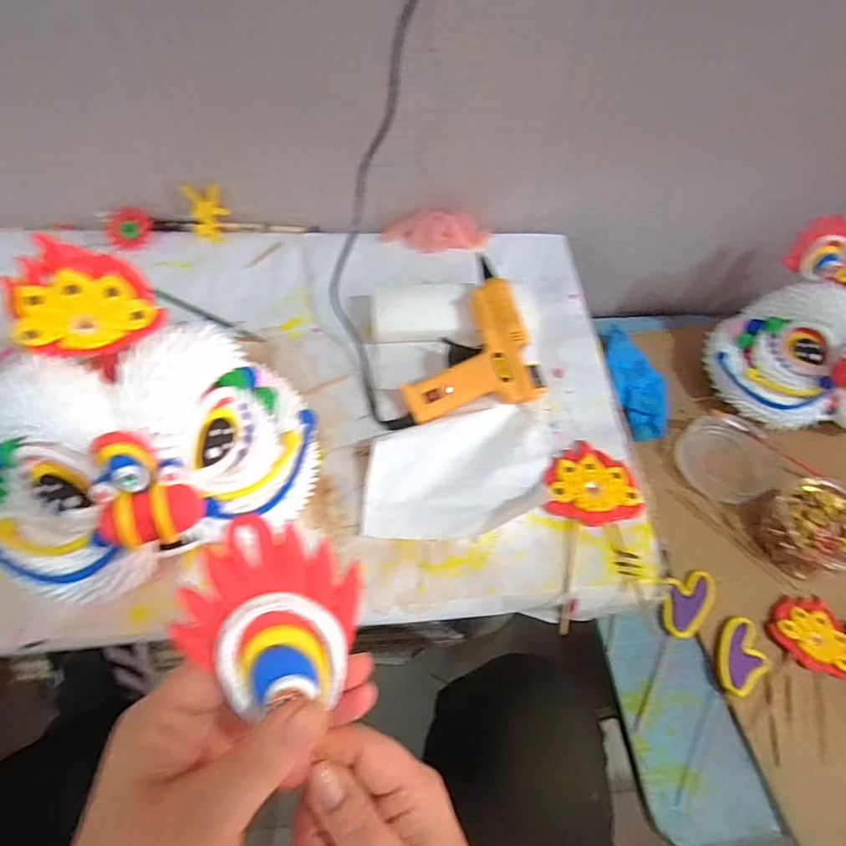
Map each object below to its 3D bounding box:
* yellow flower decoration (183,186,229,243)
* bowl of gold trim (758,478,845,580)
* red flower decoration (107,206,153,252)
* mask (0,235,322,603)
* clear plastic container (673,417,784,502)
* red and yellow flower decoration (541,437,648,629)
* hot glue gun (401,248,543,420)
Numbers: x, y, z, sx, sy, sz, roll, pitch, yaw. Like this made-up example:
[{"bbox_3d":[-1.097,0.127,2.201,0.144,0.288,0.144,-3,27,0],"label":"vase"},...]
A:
[{"bbox_3d":[-0.236,-0.229,0.572,0.039,0.051,0.023,7,57,1],"label":"yellow flower decoration"},{"bbox_3d":[0.422,0.115,0.569,0.096,0.047,0.096,-16,61,-14],"label":"bowl of gold trim"},{"bbox_3d":[-0.316,-0.208,0.569,0.043,0.016,0.056,-21,63,-16],"label":"red flower decoration"},{"bbox_3d":[-0.193,0.010,0.352,0.234,0.183,0.148,-26,64,-19],"label":"mask"},{"bbox_3d":[0.361,0.040,0.622,0.099,0.038,0.106,-30,66,-21],"label":"clear plastic container"},{"bbox_3d":[0.139,0.081,0.423,0.075,0.012,0.144,5,59,-1],"label":"red and yellow flower decoration"},{"bbox_3d":[0.039,-0.078,0.483,0.125,0.023,0.137,-9,82,-1],"label":"hot glue gun"}]

